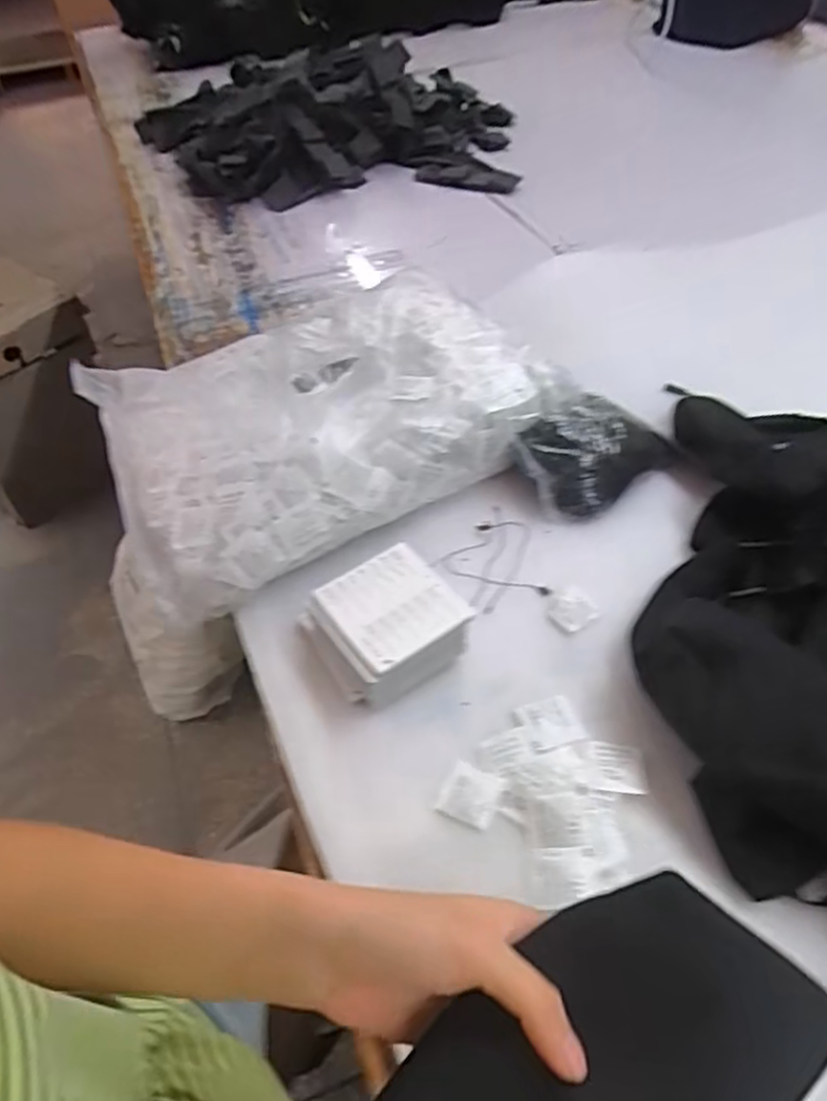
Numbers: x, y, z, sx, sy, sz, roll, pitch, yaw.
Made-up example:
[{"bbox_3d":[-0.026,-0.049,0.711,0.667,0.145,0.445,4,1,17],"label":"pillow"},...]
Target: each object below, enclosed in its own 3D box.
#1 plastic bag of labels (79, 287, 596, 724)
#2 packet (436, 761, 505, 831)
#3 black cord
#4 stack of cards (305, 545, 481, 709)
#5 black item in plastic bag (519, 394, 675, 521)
[{"bbox_3d":[-0.105,-0.147,0.762,0.437,0.103,0.356,-25,50,-17],"label":"plastic bag of labels"},{"bbox_3d":[0.040,0.173,0.509,0.039,0.006,0.040,19,52,22],"label":"packet"},{"bbox_3d":[0.083,0.011,0.660,0.101,0.004,0.099,-38,55,-27],"label":"black cord"},{"bbox_3d":[-0.022,0.061,0.587,0.110,0.054,0.111,-28,51,-20],"label":"stack of cards"},{"bbox_3d":[0.181,-0.101,0.713,0.147,0.070,0.092,-29,51,-20],"label":"black item in plastic bag"}]

